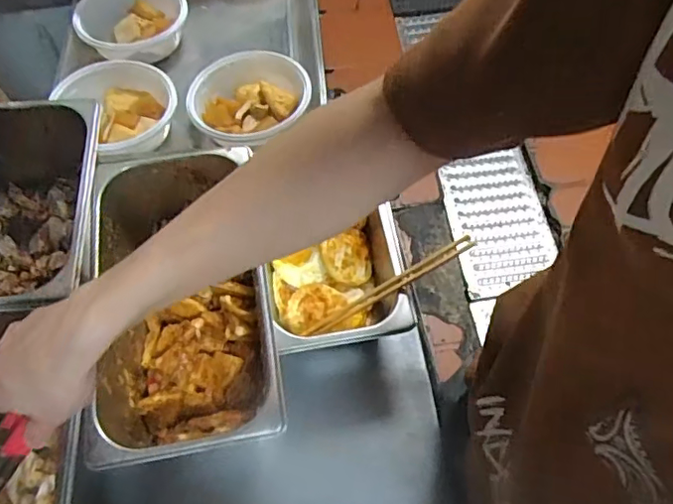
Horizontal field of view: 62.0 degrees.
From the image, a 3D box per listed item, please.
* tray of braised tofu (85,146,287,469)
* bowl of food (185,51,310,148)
[{"bbox_3d":[-0.156,0.054,0.594,0.168,0.114,0.319,-9,63,-5],"label":"tray of braised tofu"},{"bbox_3d":[-0.121,-0.204,0.796,0.163,0.085,0.149,0,63,0],"label":"bowl of food"}]

